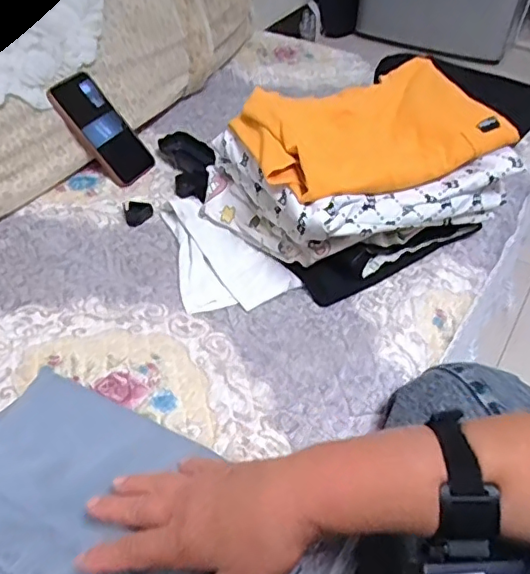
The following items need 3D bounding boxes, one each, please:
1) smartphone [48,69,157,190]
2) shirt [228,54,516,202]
[{"bbox_3d":[-0.225,-0.219,0.787,0.017,0.156,0.076,-20,24,48],"label":"smartphone"},{"bbox_3d":[0.116,-0.184,0.642,0.275,0.045,0.190,-13,47,-13],"label":"shirt"}]

